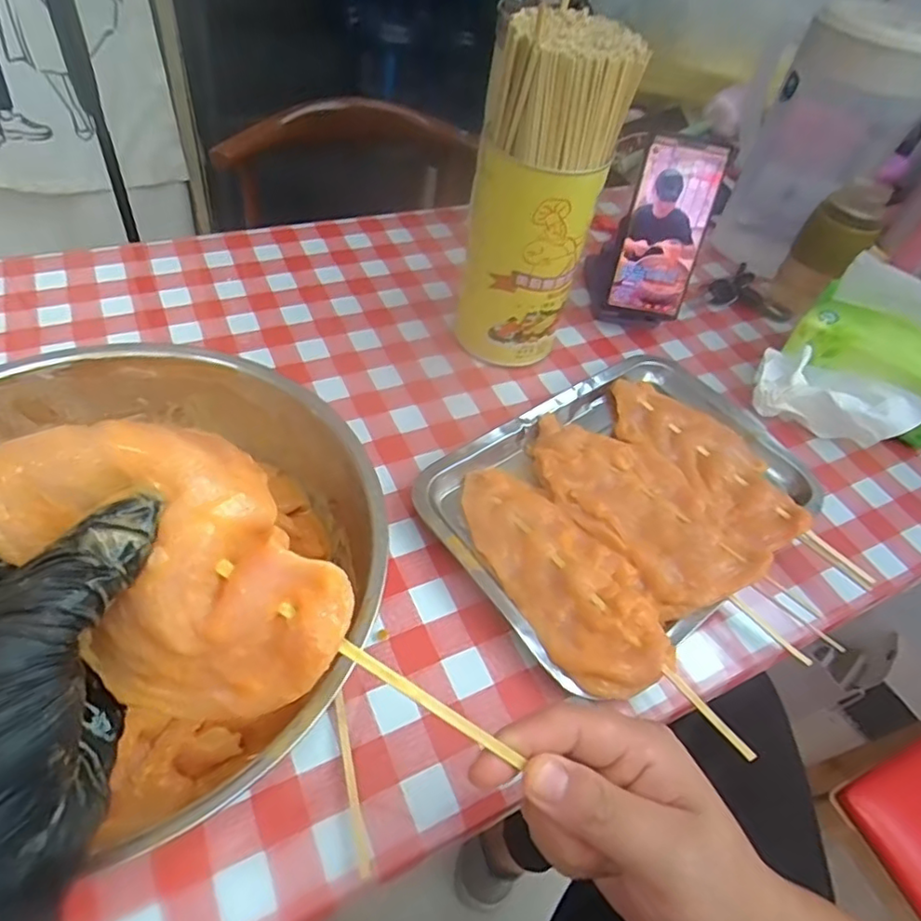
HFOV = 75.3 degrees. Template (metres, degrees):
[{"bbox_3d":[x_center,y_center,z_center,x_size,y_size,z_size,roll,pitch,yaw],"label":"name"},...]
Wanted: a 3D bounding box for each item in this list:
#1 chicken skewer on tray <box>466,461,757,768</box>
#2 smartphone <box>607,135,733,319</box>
[{"bbox_3d":[0.078,0.088,0.397,0.080,0.024,0.228,-16,56,-23],"label":"chicken skewer on tray"},{"bbox_3d":[0.194,-0.216,0.562,0.069,0.151,0.011,12,26,-1],"label":"smartphone"}]

